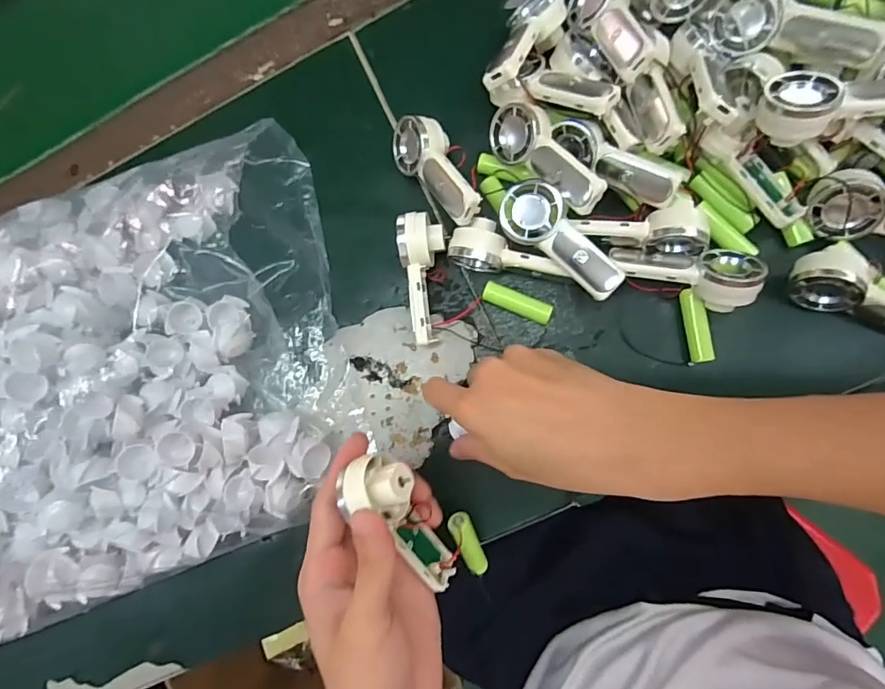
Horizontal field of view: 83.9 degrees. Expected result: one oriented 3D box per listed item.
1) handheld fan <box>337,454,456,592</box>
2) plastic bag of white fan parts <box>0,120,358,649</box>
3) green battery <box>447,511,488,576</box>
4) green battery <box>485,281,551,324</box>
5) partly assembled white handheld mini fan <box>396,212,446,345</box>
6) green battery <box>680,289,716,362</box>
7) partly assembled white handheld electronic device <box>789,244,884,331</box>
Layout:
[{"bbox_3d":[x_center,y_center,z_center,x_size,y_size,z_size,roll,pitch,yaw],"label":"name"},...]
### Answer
[{"bbox_3d":[-0.020,0.102,0.278,0.033,0.030,0.089,-25,112,7],"label":"handheld fan"},{"bbox_3d":[-0.251,0.031,0.358,0.380,0.090,0.293,-23,83,6],"label":"plastic bag of white fan parts"},{"bbox_3d":[0.019,0.136,0.331,0.014,0.018,0.051,-19,117,7],"label":"green battery"},{"bbox_3d":[0.053,-0.029,0.348,0.049,0.015,0.015,22,89,10],"label":"green battery"},{"bbox_3d":[-0.012,-0.045,0.345,0.029,0.040,0.087,-2,85,9],"label":"partly assembled white handheld mini fan"},{"bbox_3d":[0.170,-0.012,0.329,0.014,0.014,0.048,-10,84,8],"label":"green battery"},{"bbox_3d":[0.270,-0.035,0.307,0.092,0.038,0.041,20,89,10],"label":"partly assembled white handheld electronic device"}]

